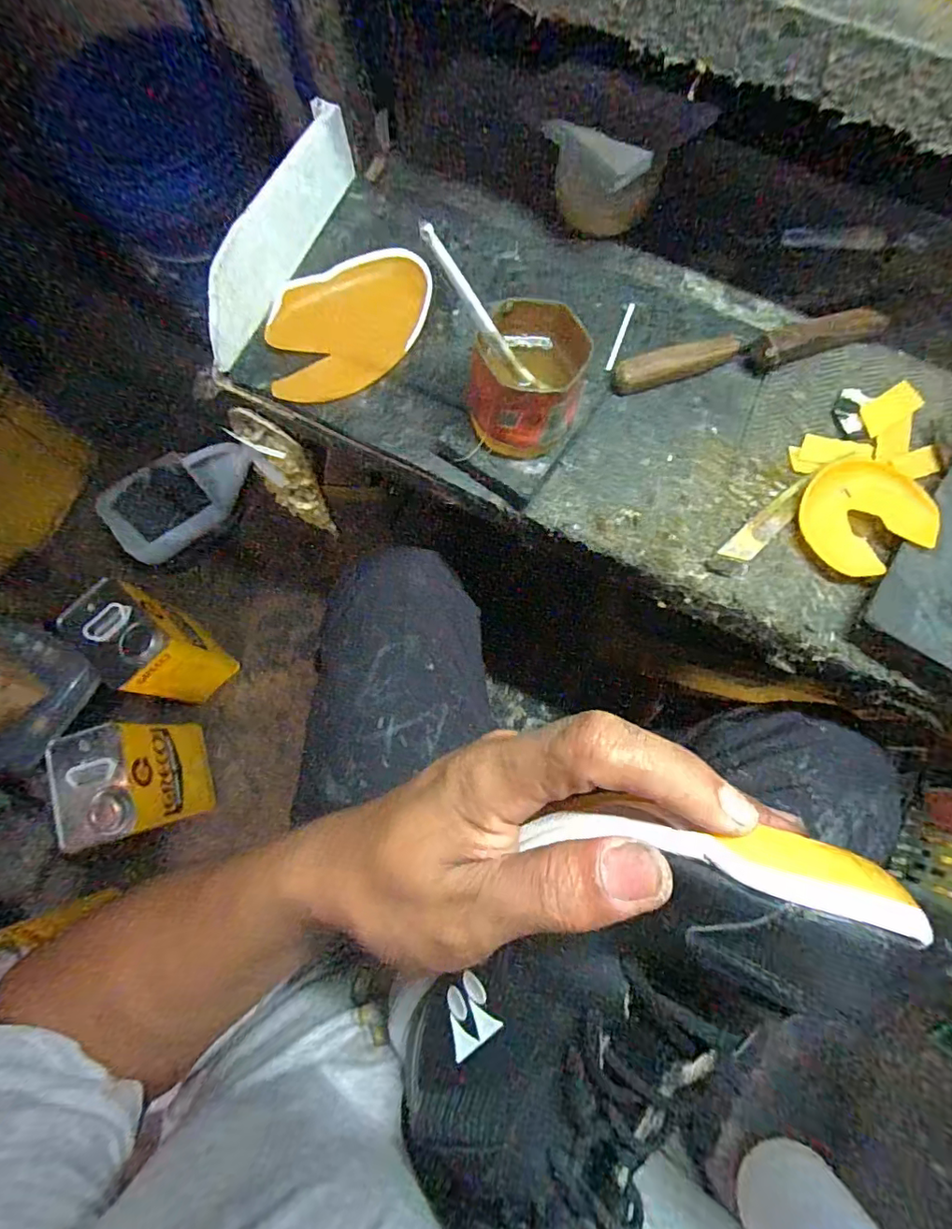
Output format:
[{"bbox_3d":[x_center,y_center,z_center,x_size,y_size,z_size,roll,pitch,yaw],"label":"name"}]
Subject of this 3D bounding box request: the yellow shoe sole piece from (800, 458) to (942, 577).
[{"bbox_3d":[0.288,-0.074,0.393,0.079,0.010,0.084,-32,72,11],"label":"yellow shoe sole piece"}]

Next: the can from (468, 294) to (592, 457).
[{"bbox_3d":[0.039,-0.168,0.394,0.074,0.090,0.086,21,79,4],"label":"can"}]

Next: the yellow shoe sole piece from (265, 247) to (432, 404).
[{"bbox_3d":[-0.104,-0.242,0.439,0.147,0.026,0.099,-25,79,-5],"label":"yellow shoe sole piece"}]

